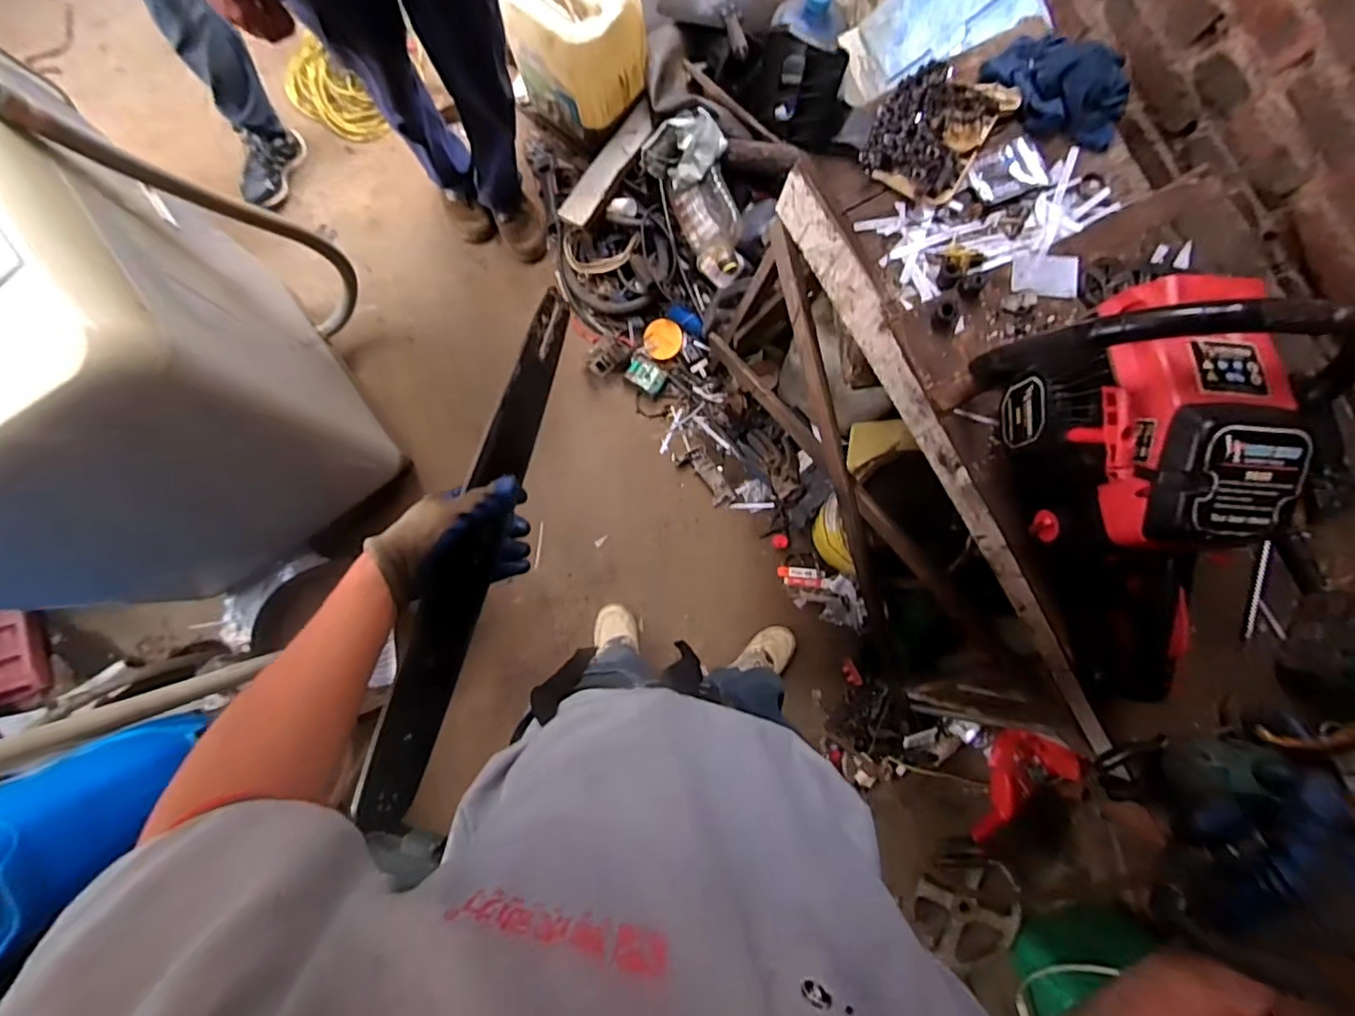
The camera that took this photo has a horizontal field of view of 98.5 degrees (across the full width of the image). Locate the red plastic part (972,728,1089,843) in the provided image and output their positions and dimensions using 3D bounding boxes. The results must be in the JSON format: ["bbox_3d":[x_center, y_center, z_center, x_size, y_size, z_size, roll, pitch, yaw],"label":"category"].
[{"bbox_3d":[0.812,0.651,1.345,0.226,0.080,0.251,4,85,-4],"label":"red plastic part"}]

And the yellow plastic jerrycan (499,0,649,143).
[{"bbox_3d":[-0.227,-1.065,1.342,0.297,0.294,0.245,36,84,-1],"label":"yellow plastic jerrycan"}]

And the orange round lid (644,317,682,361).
[{"bbox_3d":[-0.037,-0.437,1.500,0.092,0.021,0.109,-7,86,-5],"label":"orange round lid"}]

